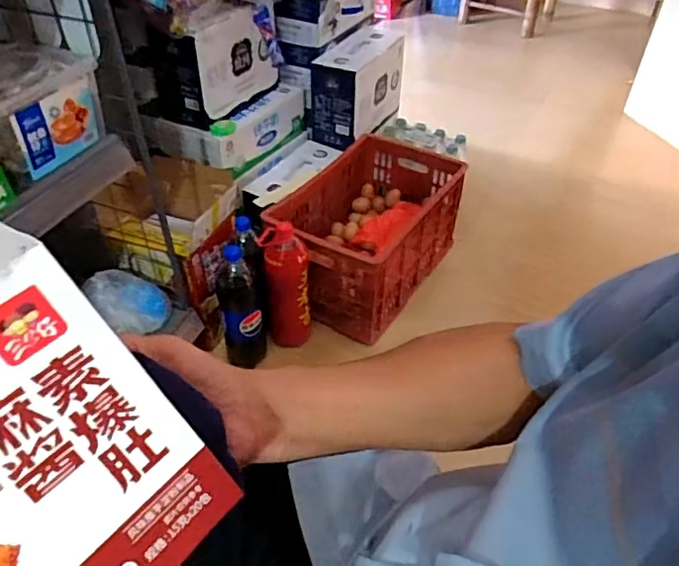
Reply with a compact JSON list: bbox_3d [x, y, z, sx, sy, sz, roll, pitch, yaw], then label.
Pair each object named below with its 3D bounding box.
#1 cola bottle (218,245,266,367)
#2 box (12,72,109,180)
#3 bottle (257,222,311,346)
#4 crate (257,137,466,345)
[{"bbox_3d":[-0.196,0.056,1.126,0.088,0.279,0.075,-5,44,-8],"label":"cola bottle"},{"bbox_3d":[-0.397,-0.226,0.794,0.025,0.095,0.155,14,44,12],"label":"box"},{"bbox_3d":[-0.113,0.010,1.182,0.096,0.273,0.087,-1,43,-4],"label":"bottle"},{"bbox_3d":[0.065,-0.126,1.368,0.318,0.249,0.468,27,48,24],"label":"crate"}]

